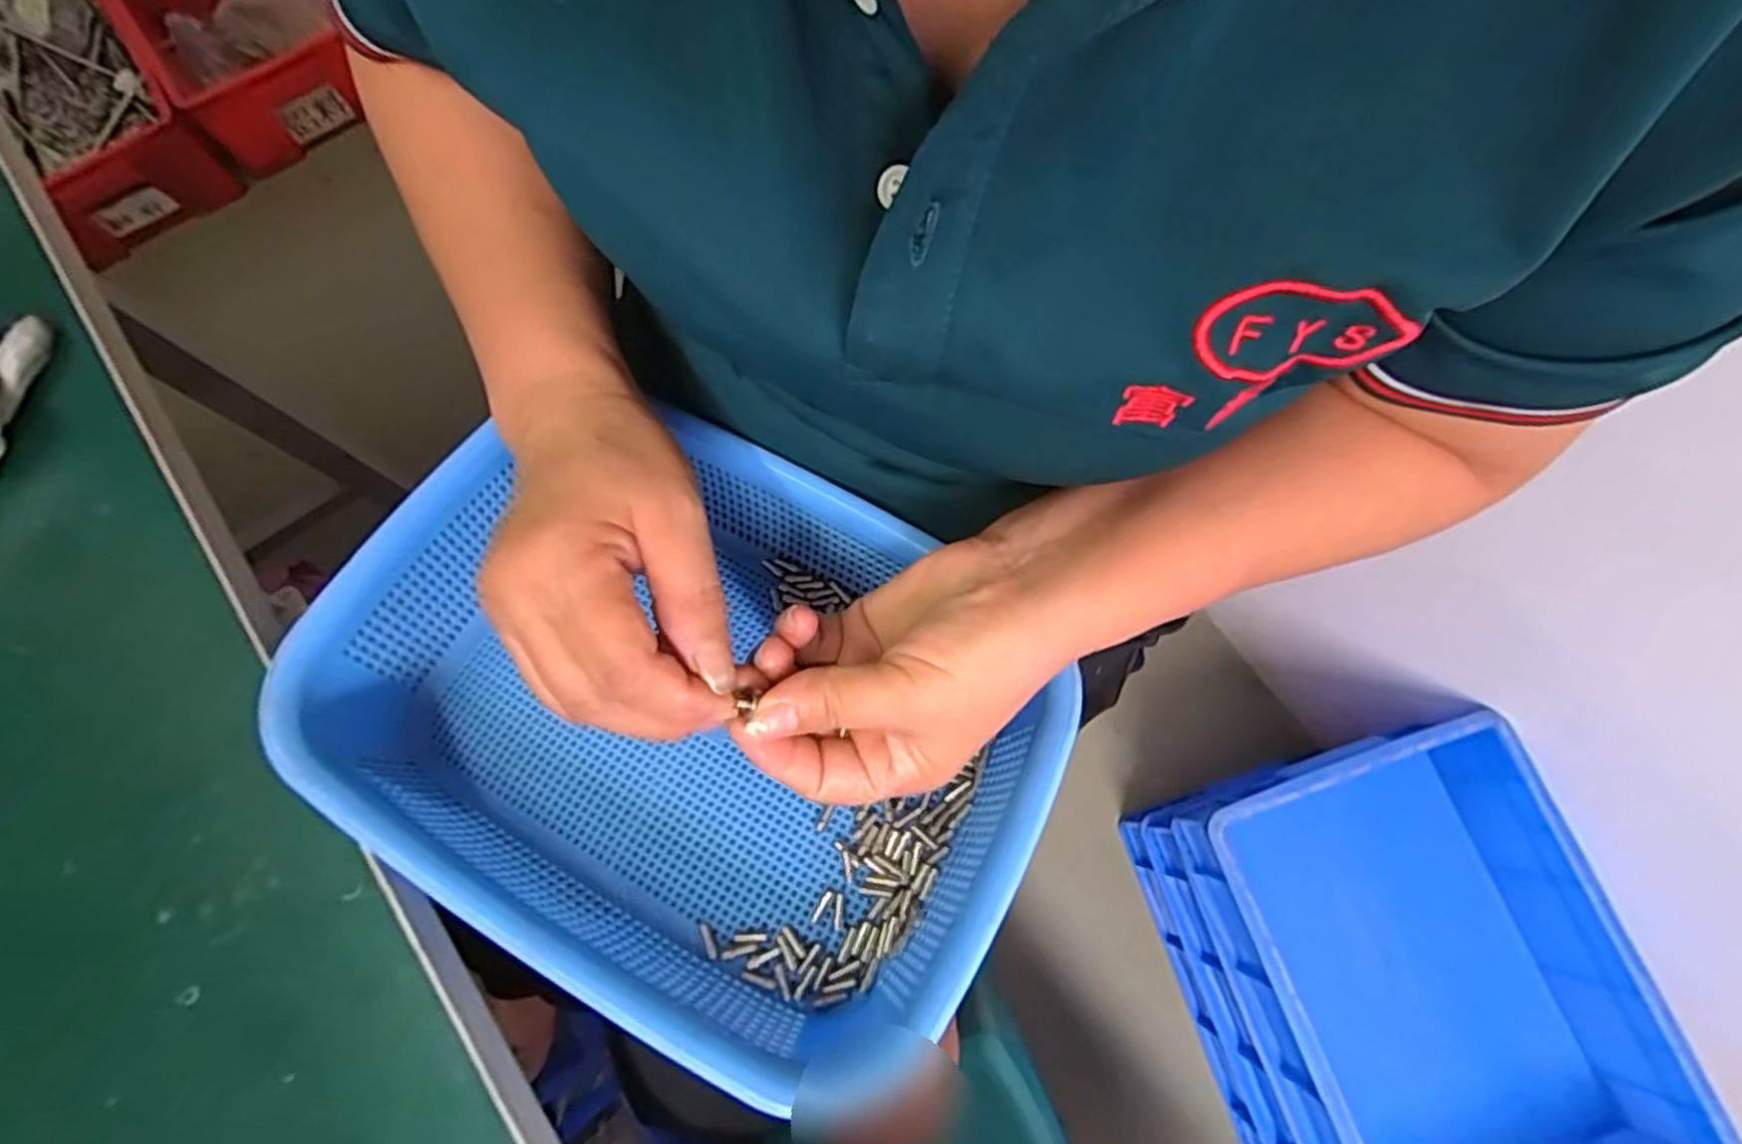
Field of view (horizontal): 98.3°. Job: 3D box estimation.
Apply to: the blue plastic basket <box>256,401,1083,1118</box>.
[{"bbox_3d":[-0.074,0.052,0.322,0.288,0.090,0.207,28,77,8],"label":"blue plastic basket"}]

